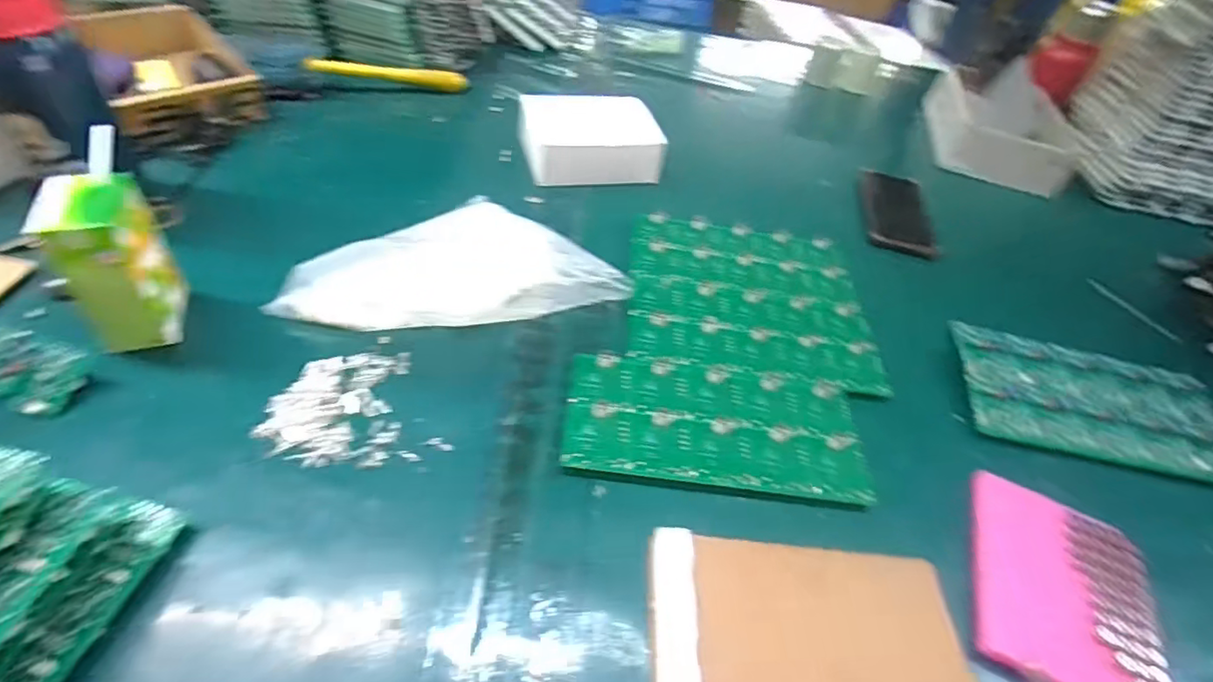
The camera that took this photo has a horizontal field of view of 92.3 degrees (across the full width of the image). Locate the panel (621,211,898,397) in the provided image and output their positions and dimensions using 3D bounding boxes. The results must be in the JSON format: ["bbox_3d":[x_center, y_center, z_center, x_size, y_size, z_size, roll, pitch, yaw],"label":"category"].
[{"bbox_3d":[0.135,-0.048,0.557,0.221,0.007,0.207,7,47,-3],"label":"panel"}]

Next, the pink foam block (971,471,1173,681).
[{"bbox_3d":[0.304,0.164,0.386,0.109,0.012,0.136,22,46,11],"label":"pink foam block"}]

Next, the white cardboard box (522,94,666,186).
[{"bbox_3d":[-0.019,-0.235,0.676,0.147,0.048,0.126,-7,48,-17],"label":"white cardboard box"}]

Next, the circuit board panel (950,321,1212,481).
[{"bbox_3d":[0.415,0.045,0.500,0.210,0.020,0.113,14,45,4],"label":"circuit board panel"}]

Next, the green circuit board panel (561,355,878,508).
[{"bbox_3d":[0.085,0.060,0.445,0.227,0.008,0.113,8,45,-3],"label":"green circuit board panel"}]

